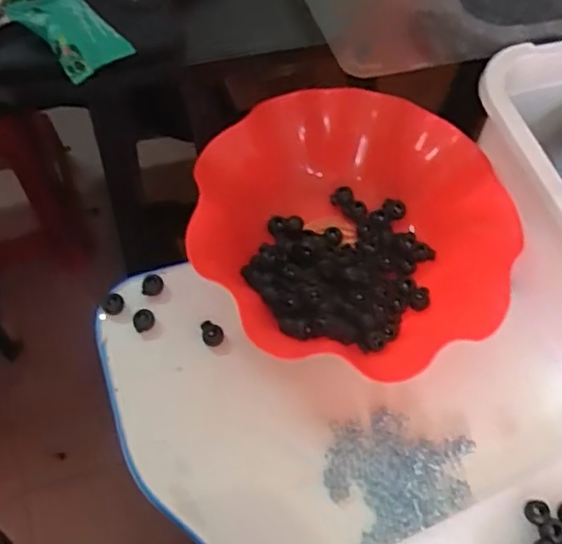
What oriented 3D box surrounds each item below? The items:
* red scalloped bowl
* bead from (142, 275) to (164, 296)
[{"bbox_3d":[0.050,-0.039,0.467,0.212,0.064,0.204,2,62,-4],"label":"red scalloped bowl"},{"bbox_3d":[-0.093,0.010,0.464,0.012,0.012,0.016,18,62,4],"label":"bead"}]

